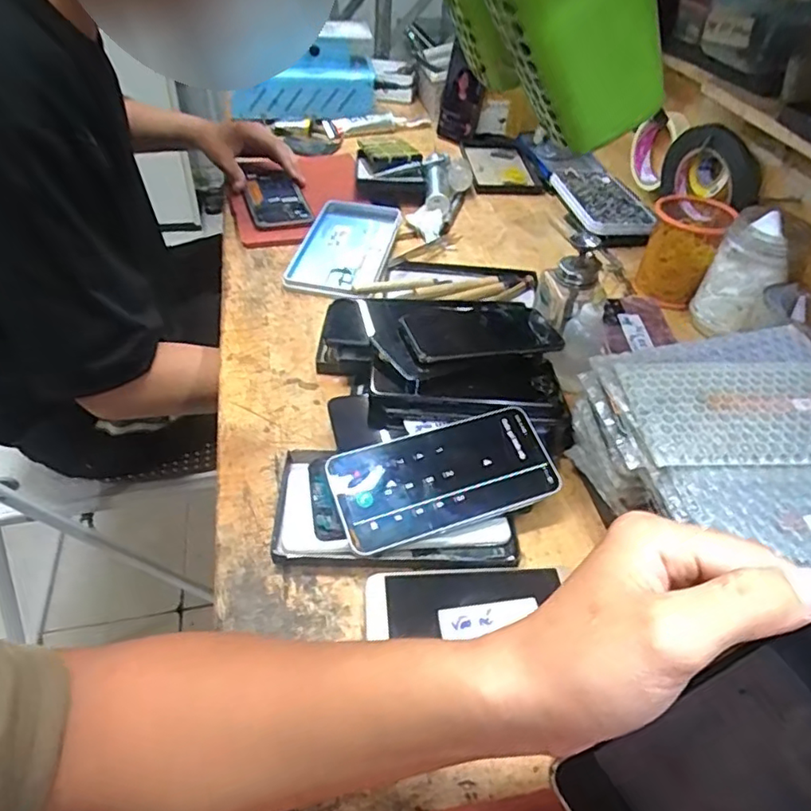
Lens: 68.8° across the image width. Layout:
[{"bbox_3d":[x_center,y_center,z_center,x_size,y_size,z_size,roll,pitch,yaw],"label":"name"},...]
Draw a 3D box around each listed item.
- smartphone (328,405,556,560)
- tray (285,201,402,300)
[{"bbox_3d":[0.030,0.053,0.443,0.165,0.009,0.079,-16,68,-14],"label":"smartphone"},{"bbox_3d":[-0.076,-0.190,0.719,0.108,0.030,0.192,7,46,7],"label":"tray"}]

